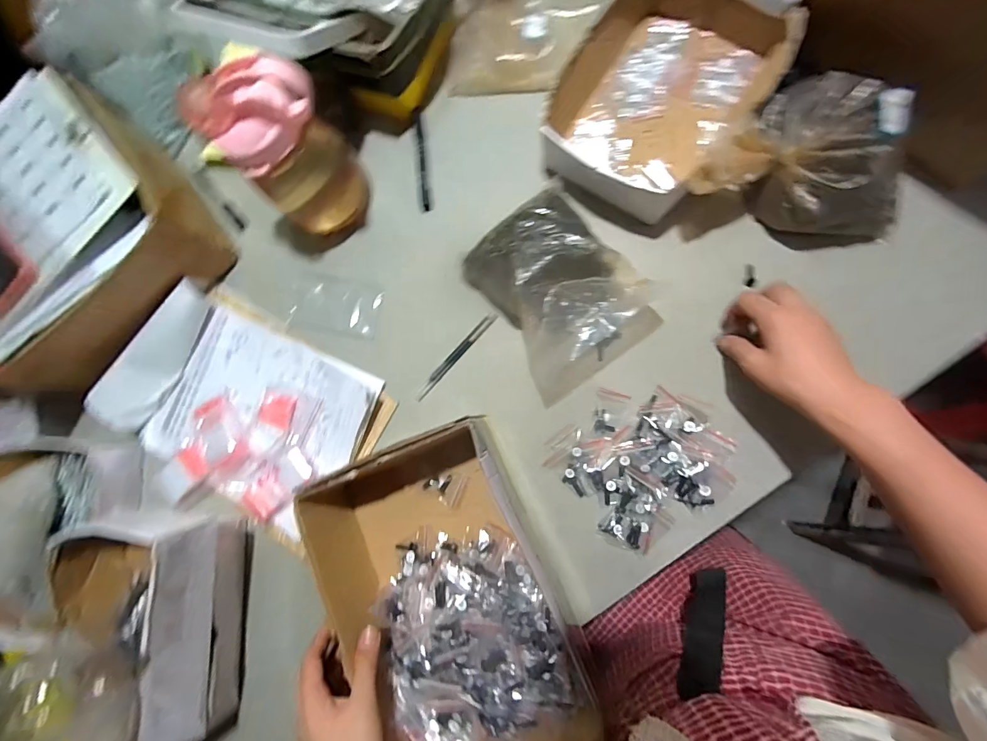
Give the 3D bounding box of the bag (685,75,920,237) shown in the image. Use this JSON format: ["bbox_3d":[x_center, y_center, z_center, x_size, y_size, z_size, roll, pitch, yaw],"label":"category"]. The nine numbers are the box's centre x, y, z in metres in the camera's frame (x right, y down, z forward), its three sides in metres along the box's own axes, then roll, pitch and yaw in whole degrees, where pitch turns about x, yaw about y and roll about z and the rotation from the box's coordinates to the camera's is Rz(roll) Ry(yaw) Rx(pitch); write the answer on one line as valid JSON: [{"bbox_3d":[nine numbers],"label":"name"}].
[{"bbox_3d":[0.312,-0.205,0.411,0.203,0.100,0.119,19,86,10],"label":"bag"}]

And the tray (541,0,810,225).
[{"bbox_3d":[0.182,-0.308,0.458,0.189,0.067,0.245,34,91,12],"label":"tray"}]

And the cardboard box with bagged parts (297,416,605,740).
[{"bbox_3d":[-0.051,0.223,0.429,0.221,0.102,0.313,-23,83,5],"label":"cardboard box with bagged parts"}]

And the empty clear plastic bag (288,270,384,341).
[{"bbox_3d":[-0.202,-0.083,0.532,0.118,0.004,0.071,10,86,6],"label":"empty clear plastic bag"}]

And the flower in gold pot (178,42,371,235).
[{"bbox_3d":[-0.220,-0.234,0.450,0.093,0.193,0.113,42,91,11],"label":"flower in gold pot"}]

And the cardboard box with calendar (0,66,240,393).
[{"bbox_3d":[-0.536,-0.144,0.517,0.340,0.145,0.249,-41,79,2],"label":"cardboard box with calendar"}]

